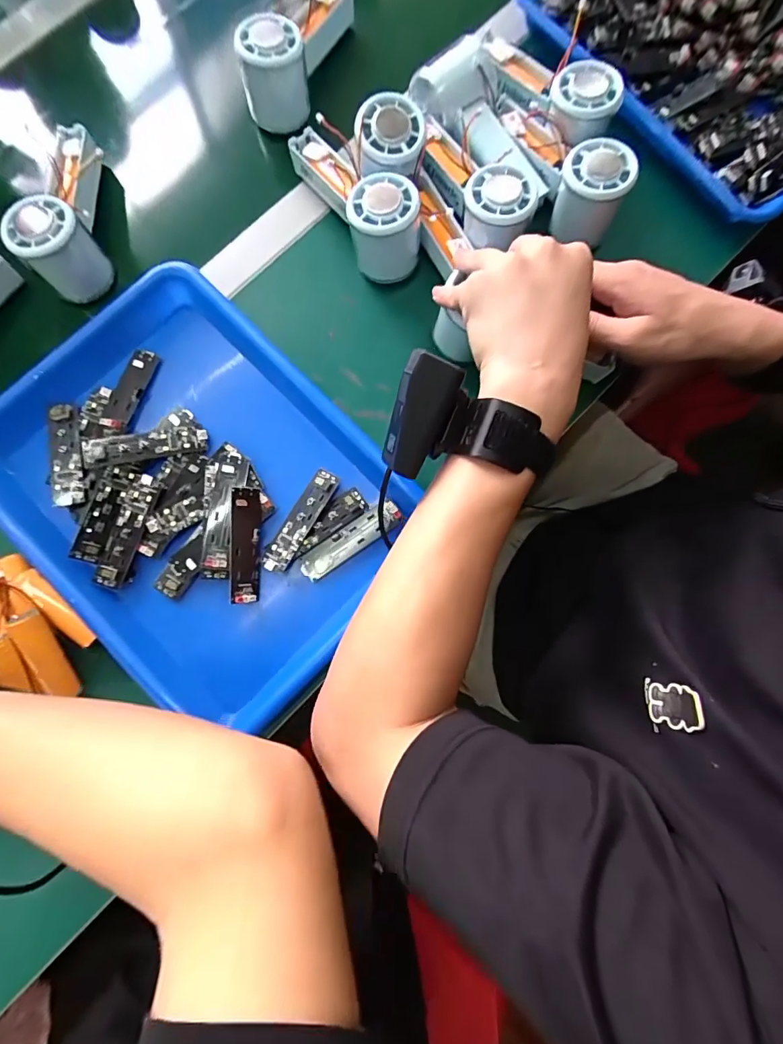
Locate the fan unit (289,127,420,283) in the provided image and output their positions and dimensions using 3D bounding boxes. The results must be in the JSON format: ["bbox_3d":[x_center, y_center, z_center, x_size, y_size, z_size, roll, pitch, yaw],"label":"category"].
[{"bbox_3d":[-0.029,-0.281,0.383,0.056,0.058,0.148,-29,81,-4],"label":"fan unit"}]

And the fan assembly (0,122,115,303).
[{"bbox_3d":[-0.274,-0.268,0.387,0.056,0.066,0.134,2,80,1],"label":"fan assembly"}]

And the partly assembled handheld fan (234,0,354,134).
[{"bbox_3d":[-0.088,-0.437,0.413,0.052,0.071,0.145,27,81,5],"label":"partly assembled handheld fan"}]

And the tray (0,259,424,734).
[{"bbox_3d":[-0.153,-0.029,0.356,0.319,0.037,0.262,40,83,7],"label":"tray"}]

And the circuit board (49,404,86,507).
[{"bbox_3d":[-0.266,-0.055,0.361,0.024,0.005,0.086,-15,80,-2],"label":"circuit board"}]

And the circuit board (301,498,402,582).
[{"bbox_3d":[-0.034,0.014,0.365,0.090,0.009,0.022,-36,81,-5],"label":"circuit board"}]

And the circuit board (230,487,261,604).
[{"bbox_3d":[-0.115,0.018,0.353,0.023,0.005,0.089,2,87,-32],"label":"circuit board"}]

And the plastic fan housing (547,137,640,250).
[{"bbox_3d":[0.168,-0.278,0.380,0.056,0.047,0.059,0,80,1],"label":"plastic fan housing"}]

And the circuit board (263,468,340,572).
[{"bbox_3d":[-0.074,-0.001,0.362,0.022,0.006,0.091,30,82,6],"label":"circuit board"}]

